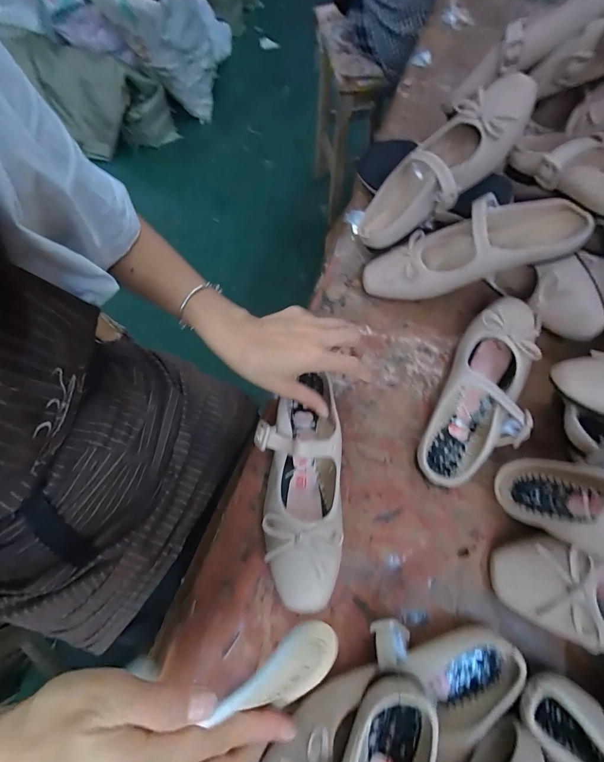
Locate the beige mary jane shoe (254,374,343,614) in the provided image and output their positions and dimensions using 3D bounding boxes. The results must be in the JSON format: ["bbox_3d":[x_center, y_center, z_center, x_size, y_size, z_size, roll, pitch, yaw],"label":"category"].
[{"bbox_3d":[-0.002,0.096,0.348,0.079,0.064,0.224,1,64,1],"label":"beige mary jane shoe"}]

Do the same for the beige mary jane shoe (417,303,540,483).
[{"bbox_3d":[0.204,0.009,0.383,0.091,0.055,0.236,23,71,10],"label":"beige mary jane shoe"}]

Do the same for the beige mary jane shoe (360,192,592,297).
[{"bbox_3d":[0.189,-0.154,0.407,0.234,0.055,0.084,-14,67,18],"label":"beige mary jane shoe"}]

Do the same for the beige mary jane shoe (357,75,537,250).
[{"bbox_3d":[0.164,-0.257,0.414,0.228,0.058,0.102,-39,69,21],"label":"beige mary jane shoe"}]

